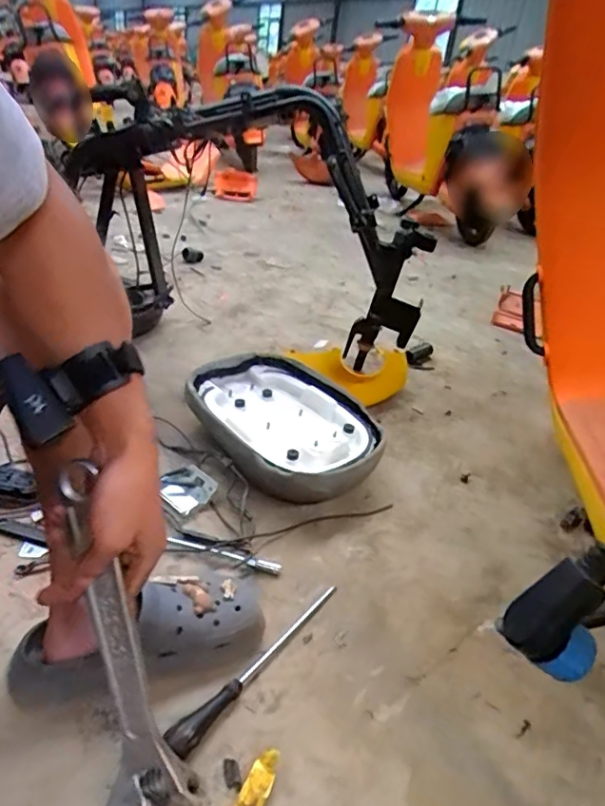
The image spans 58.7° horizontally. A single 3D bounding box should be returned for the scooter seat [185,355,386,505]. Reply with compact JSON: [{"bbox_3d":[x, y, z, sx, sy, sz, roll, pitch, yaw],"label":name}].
[{"bbox_3d":[-0.034,0.043,0.974,0.355,0.104,0.279,24,35,27],"label":"scooter seat"}]

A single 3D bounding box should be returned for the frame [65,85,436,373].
[{"bbox_3d":[-0.110,-0.337,1.097,0.743,0.507,0.249,7,31,1],"label":"frame"}]

